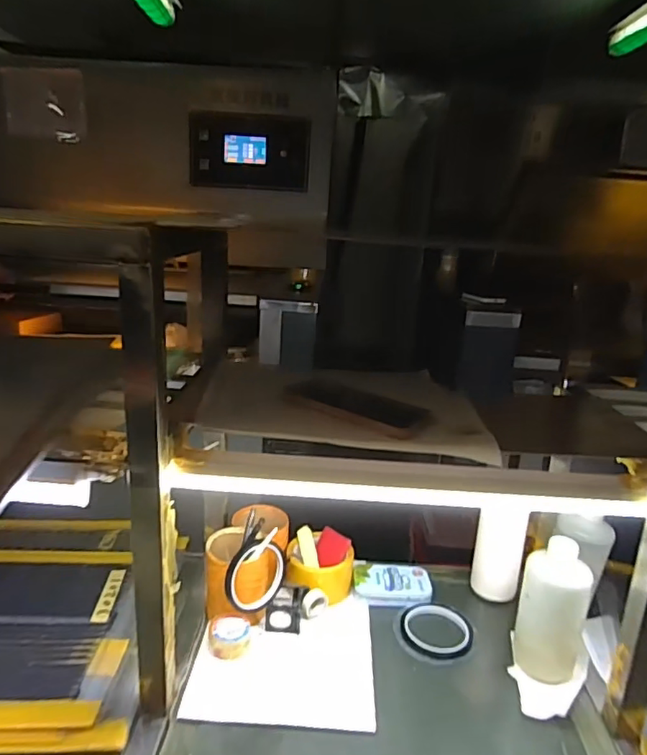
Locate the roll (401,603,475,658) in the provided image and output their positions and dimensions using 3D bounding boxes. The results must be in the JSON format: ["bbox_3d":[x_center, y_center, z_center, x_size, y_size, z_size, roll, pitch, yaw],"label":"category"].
[{"bbox_3d":[0.149,0.328,0.718,0.092,0.011,0.092,3,16,-1],"label":"roll"}]

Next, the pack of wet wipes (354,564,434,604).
[{"bbox_3d":[0.100,0.298,0.796,0.108,0.016,0.079,3,16,-1],"label":"pack of wet wipes"}]

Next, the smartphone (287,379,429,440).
[{"bbox_3d":[0.034,0.029,0.599,0.155,0.009,0.066,15,27,19],"label":"smartphone"}]

